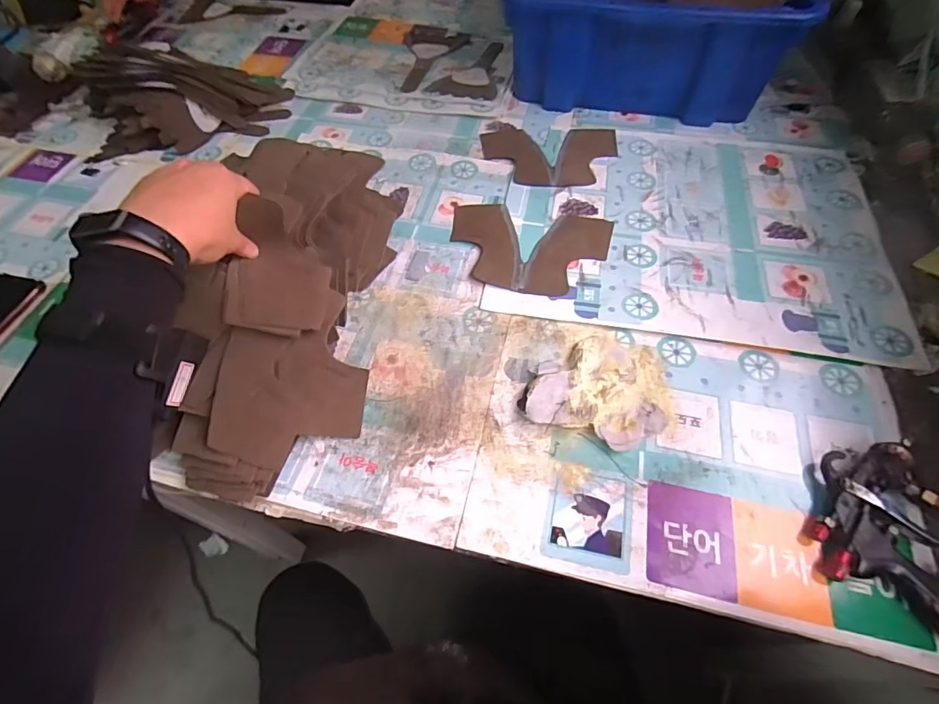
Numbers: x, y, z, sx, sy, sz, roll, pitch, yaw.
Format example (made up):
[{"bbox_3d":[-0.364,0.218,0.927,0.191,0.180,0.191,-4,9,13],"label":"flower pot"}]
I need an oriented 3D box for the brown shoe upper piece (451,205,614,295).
[{"bbox_3d":[0.070,-0.132,0.596,0.201,0.008,0.141,12,57,9],"label":"brown shoe upper piece"}]

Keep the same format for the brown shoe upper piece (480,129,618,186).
[{"bbox_3d":[0.119,-0.294,0.702,0.200,0.004,0.143,2,57,5],"label":"brown shoe upper piece"}]

